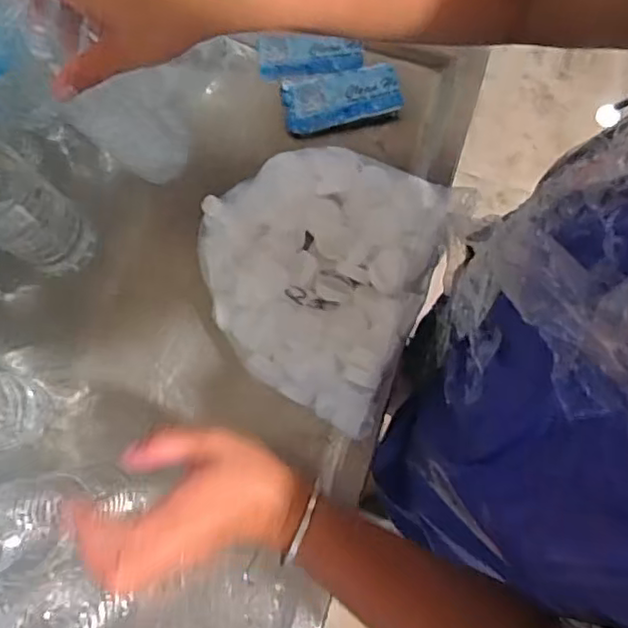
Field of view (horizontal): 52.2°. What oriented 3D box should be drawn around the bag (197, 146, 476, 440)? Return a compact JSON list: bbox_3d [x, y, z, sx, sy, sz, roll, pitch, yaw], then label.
[{"bbox_3d":[-0.001,-0.039,0.542,0.190,0.053,0.211,24,79,7],"label":"bag"}]

